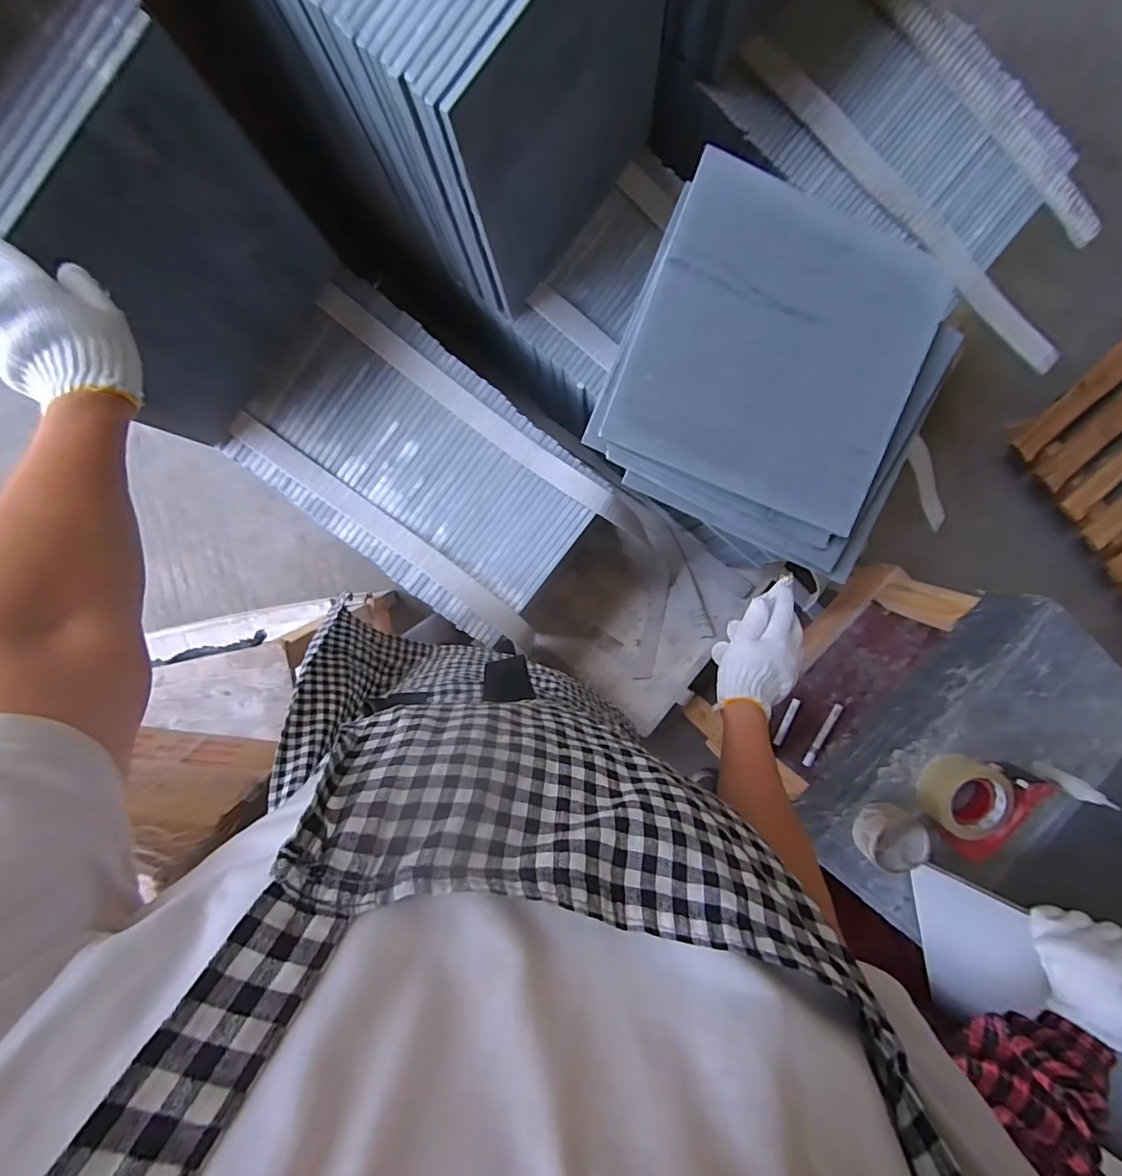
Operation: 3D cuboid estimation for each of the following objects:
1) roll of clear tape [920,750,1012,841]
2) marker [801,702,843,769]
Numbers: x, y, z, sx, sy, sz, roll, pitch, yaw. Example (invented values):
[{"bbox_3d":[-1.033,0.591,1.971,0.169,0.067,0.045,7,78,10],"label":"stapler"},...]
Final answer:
[{"bbox_3d":[0.565,0.290,0.700,0.099,0.046,0.099,-1,98,-5],"label":"roll of clear tape"},{"bbox_3d":[0.540,0.304,1.031,0.021,0.010,0.143,25,95,-8],"label":"marker"}]

